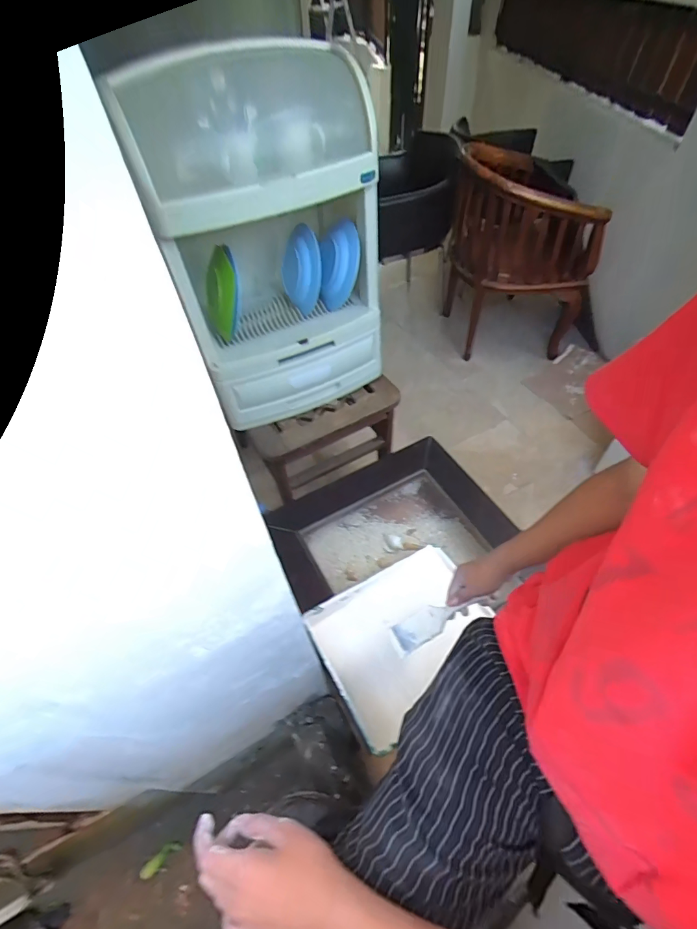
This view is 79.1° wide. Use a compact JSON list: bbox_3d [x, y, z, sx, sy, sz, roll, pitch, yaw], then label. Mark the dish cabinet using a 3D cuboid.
[{"bbox_3d":[-0.173,-0.526,1.053,0.450,0.701,0.351,-23,53,-14],"label":"dish cabinet"}]

